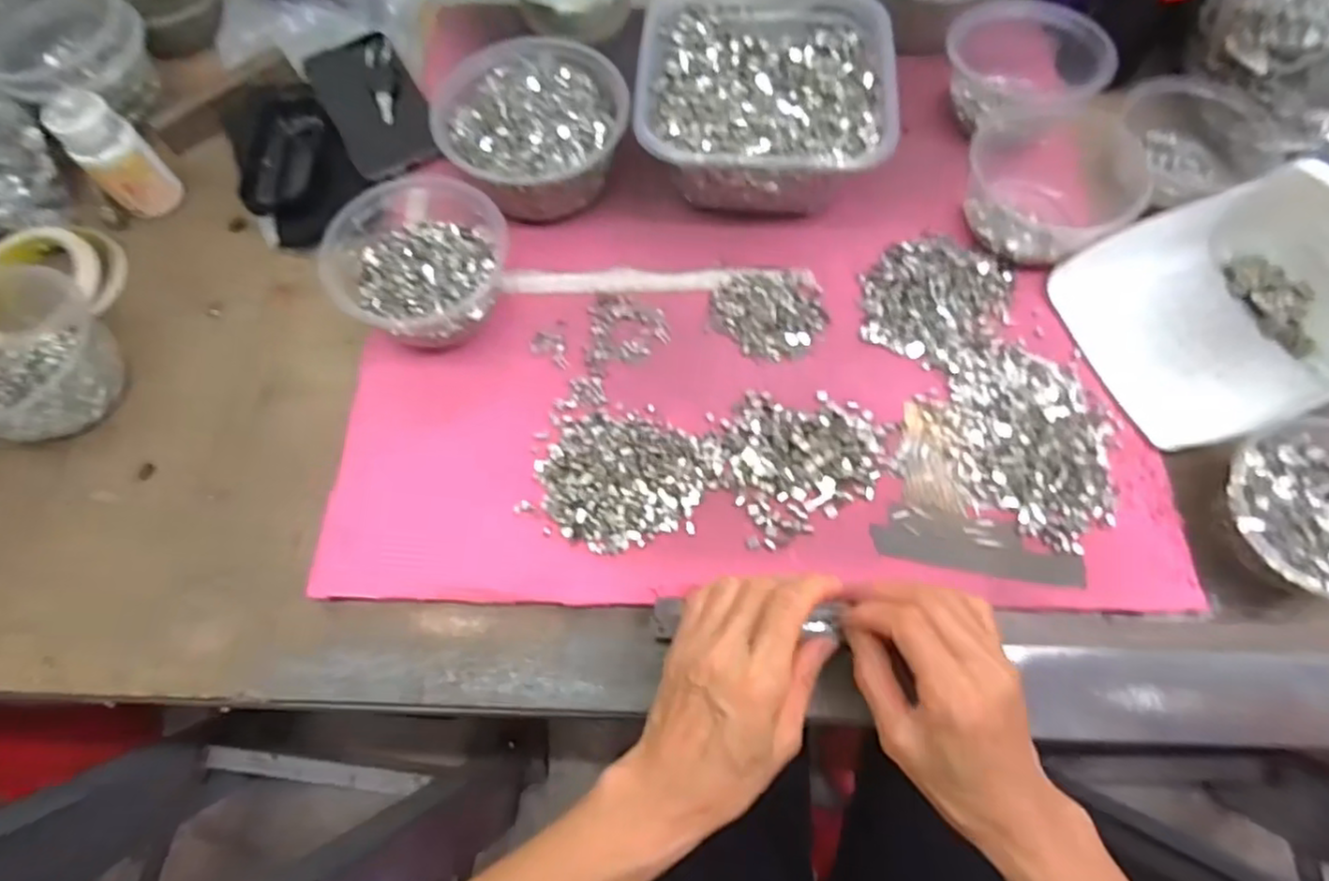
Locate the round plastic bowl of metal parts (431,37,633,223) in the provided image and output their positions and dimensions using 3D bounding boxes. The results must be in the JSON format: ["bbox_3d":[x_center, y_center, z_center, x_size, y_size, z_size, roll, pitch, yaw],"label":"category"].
[{"bbox_3d":[-0.093,-0.227,0.510,0.131,0.070,0.125,-1,67,2],"label":"round plastic bowl of metal parts"}]

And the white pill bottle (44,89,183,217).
[{"bbox_3d":[-0.406,-0.210,0.511,0.044,0.083,0.040,-43,72,-15],"label":"white pill bottle"}]

